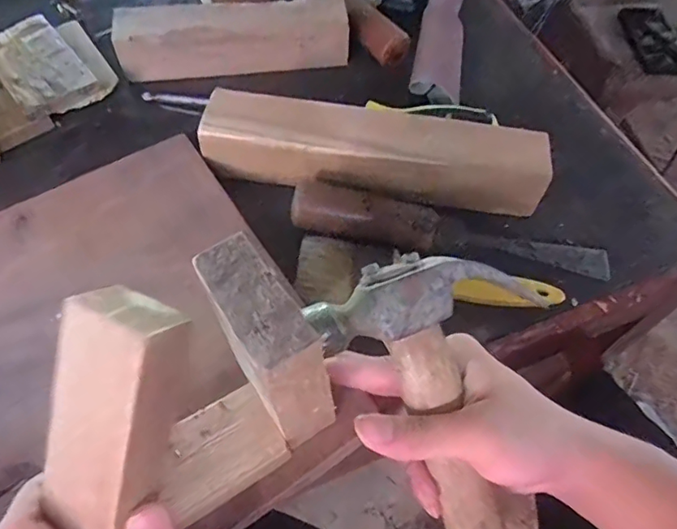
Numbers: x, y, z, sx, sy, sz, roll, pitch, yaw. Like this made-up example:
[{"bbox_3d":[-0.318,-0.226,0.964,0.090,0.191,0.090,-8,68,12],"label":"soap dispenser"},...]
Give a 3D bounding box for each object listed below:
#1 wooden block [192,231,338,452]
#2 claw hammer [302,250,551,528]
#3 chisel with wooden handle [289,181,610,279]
[{"bbox_3d":[-0.032,0.042,0.251,0.032,0.108,0.065,-28,64,-17],"label":"wooden block"},{"bbox_3d":[0.078,0.125,0.277,0.099,0.029,0.274,-22,99,-14],"label":"claw hammer"},{"bbox_3d":[0.080,-0.027,0.370,0.221,0.039,0.041,11,60,5],"label":"chisel with wooden handle"}]

